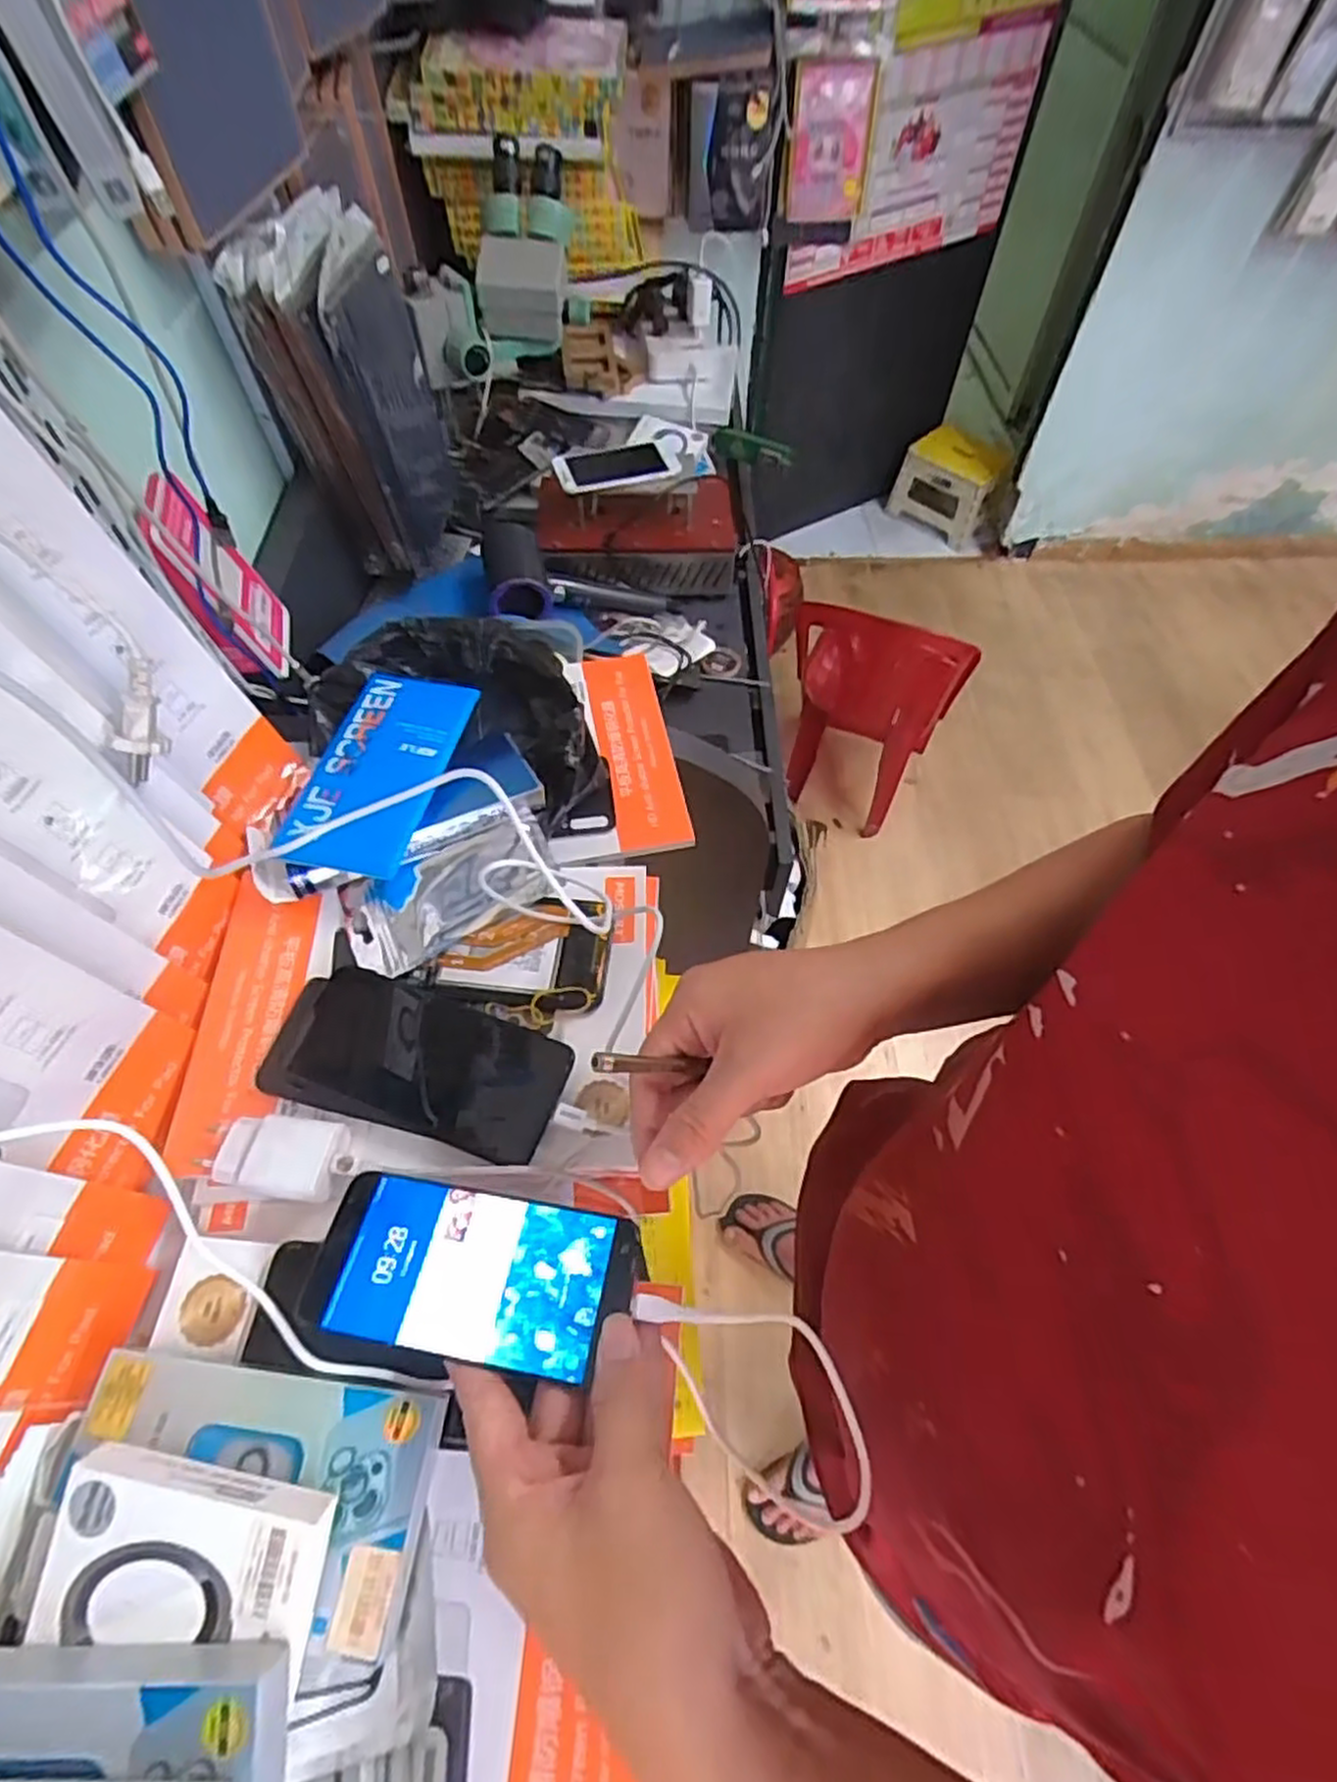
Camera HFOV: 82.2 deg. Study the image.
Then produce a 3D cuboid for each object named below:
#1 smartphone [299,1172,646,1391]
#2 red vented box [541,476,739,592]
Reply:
[{"bbox_3d":[-0.091,0.178,0.359,0.147,0.013,0.070,6,59,5],"label":"smartphone"},{"bbox_3d":[-0.042,-0.473,1.018,0.264,0.098,0.102,-2,59,-2],"label":"red vented box"}]

